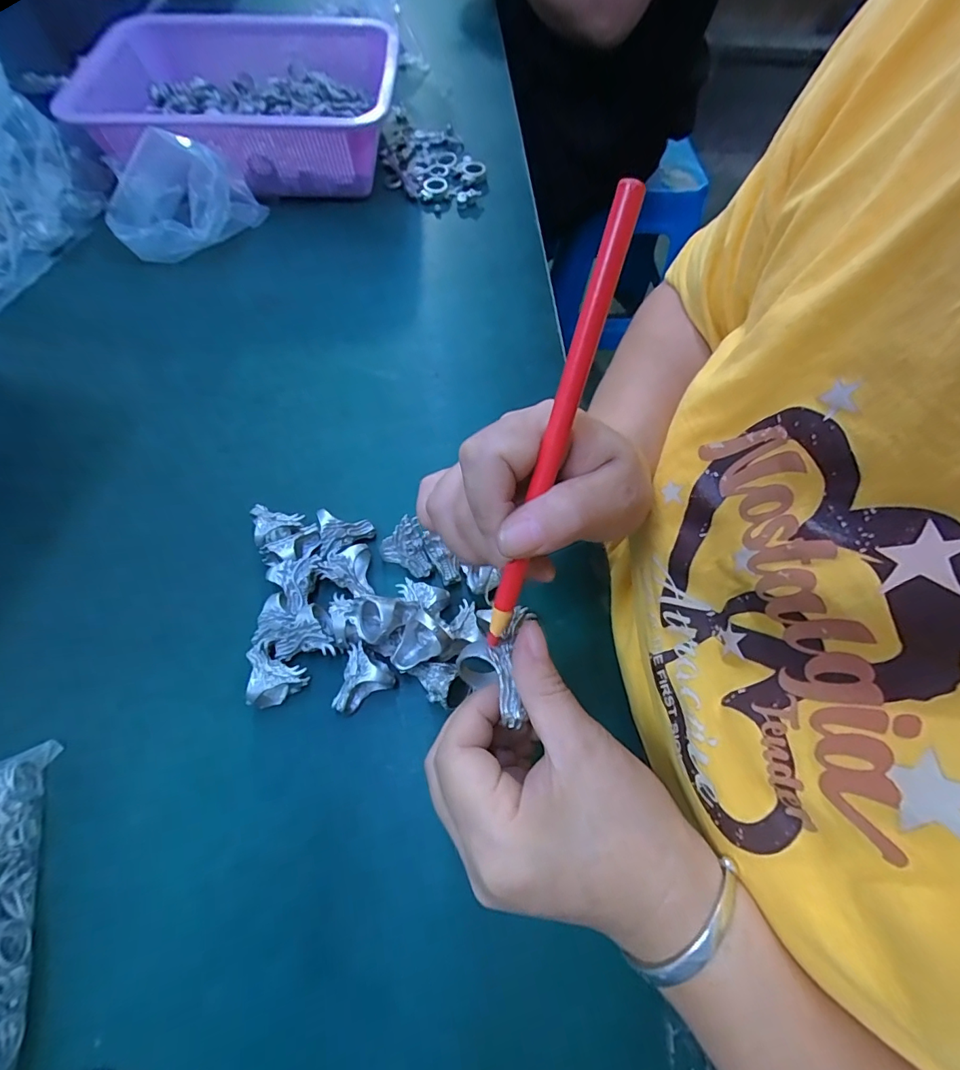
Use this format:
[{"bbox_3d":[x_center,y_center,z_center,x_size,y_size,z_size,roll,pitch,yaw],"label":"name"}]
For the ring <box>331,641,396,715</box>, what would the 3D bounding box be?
[{"bbox_3d":[-0.071,0.082,0.273,0.036,0.023,0.031,-24,67,-13],"label":"ring"}]

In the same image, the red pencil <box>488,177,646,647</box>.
[{"bbox_3d":[0.027,-0.032,0.171,0.010,0.005,0.166,18,108,9],"label":"red pencil"}]

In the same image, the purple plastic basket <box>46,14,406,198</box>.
[{"bbox_3d":[-0.237,-0.419,0.475,0.306,0.108,0.199,5,64,1],"label":"purple plastic basket"}]

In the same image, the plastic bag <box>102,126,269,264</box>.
[{"bbox_3d":[-0.281,-0.313,0.434,0.132,0.085,0.071,-12,64,-6],"label":"plastic bag"}]

